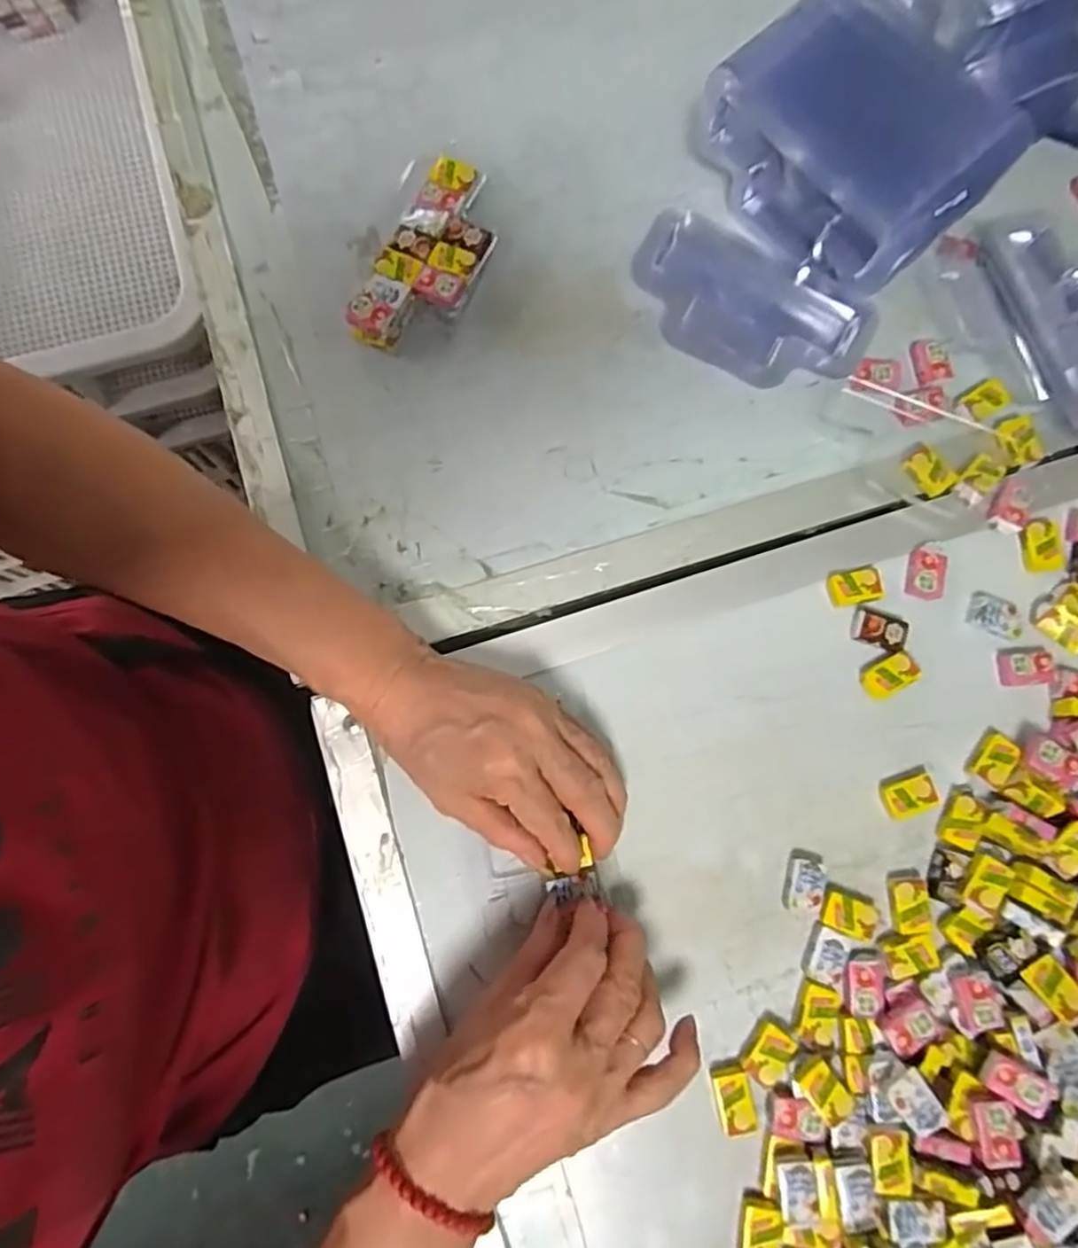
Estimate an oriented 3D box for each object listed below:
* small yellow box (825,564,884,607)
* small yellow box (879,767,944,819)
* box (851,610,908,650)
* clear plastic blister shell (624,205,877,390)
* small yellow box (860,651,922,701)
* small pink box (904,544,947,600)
[{"bbox_3d":[0.170,-0.020,0.377,0.029,0.007,0.019,-17,79,-2],"label":"small yellow box"},{"bbox_3d":[0.190,0.086,0.356,0.030,0.006,0.020,-17,79,-2],"label":"small yellow box"},{"bbox_3d":[0.181,0.003,0.372,0.027,0.007,0.017,19,80,5],"label":"box"},{"bbox_3d":[0.122,-0.184,0.409,0.140,0.015,0.077,29,81,6],"label":"clear plastic blister shell"},{"bbox_3d":[0.184,0.027,0.368,0.028,0.007,0.017,-31,80,-5],"label":"small yellow box"},{"bbox_3d":[0.210,-0.028,0.378,0.021,0.007,0.028,16,79,4],"label":"small pink box"}]

